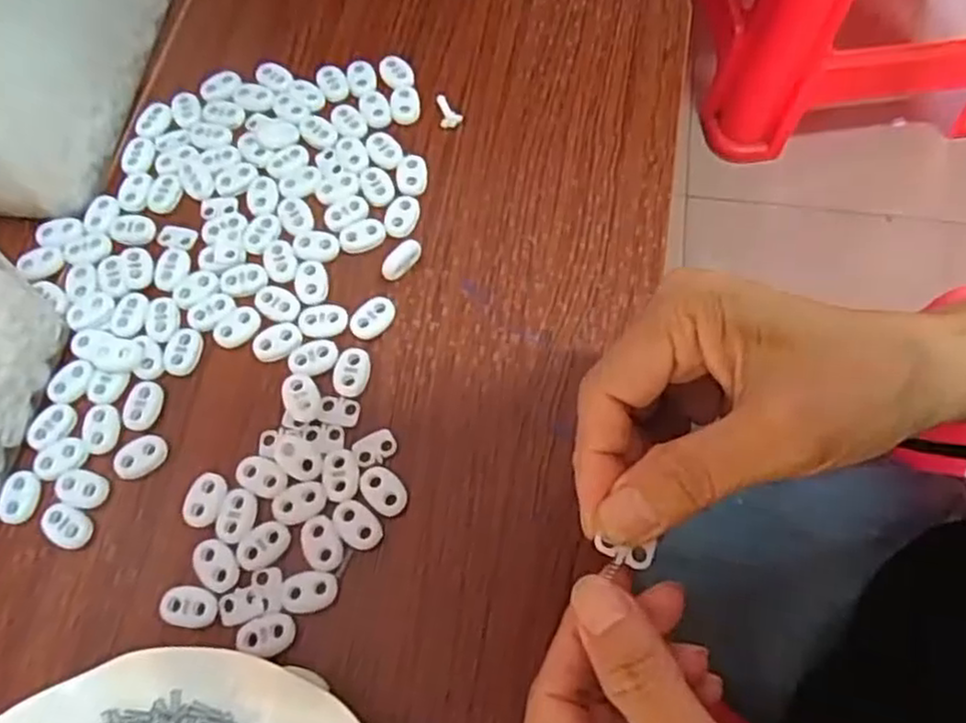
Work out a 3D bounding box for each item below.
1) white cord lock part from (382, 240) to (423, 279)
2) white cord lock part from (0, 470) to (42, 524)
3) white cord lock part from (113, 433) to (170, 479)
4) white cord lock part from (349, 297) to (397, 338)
[{"bbox_3d":[-0.038,-0.048,0.349,0.009,0.012,0.022,34,69,12],"label":"white cord lock part"},{"bbox_3d":[-0.198,0.057,0.314,0.016,0.004,0.022,8,66,2],"label":"white cord lock part"},{"bbox_3d":[-0.149,0.041,0.319,0.023,0.004,0.016,-27,70,-13],"label":"white cord lock part"},{"bbox_3d":[-0.051,-0.020,0.341,0.014,0.005,0.023,41,71,15],"label":"white cord lock part"}]

